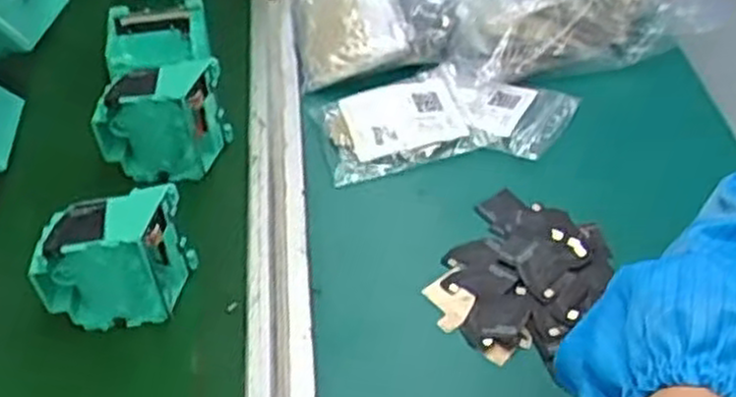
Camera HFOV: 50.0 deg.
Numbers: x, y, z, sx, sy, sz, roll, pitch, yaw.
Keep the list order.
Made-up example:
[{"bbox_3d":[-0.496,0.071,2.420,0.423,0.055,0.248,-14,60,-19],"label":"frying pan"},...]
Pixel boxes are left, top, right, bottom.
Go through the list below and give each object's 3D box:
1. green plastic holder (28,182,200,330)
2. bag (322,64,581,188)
[{"bbox_3d":[-0.143,0.035,0.449,0.077,0.071,0.040,-6,47,-3],"label":"green plastic holder"},{"bbox_3d":[0.059,-0.057,0.559,0.176,0.018,0.089,-7,47,-4],"label":"bag"}]

